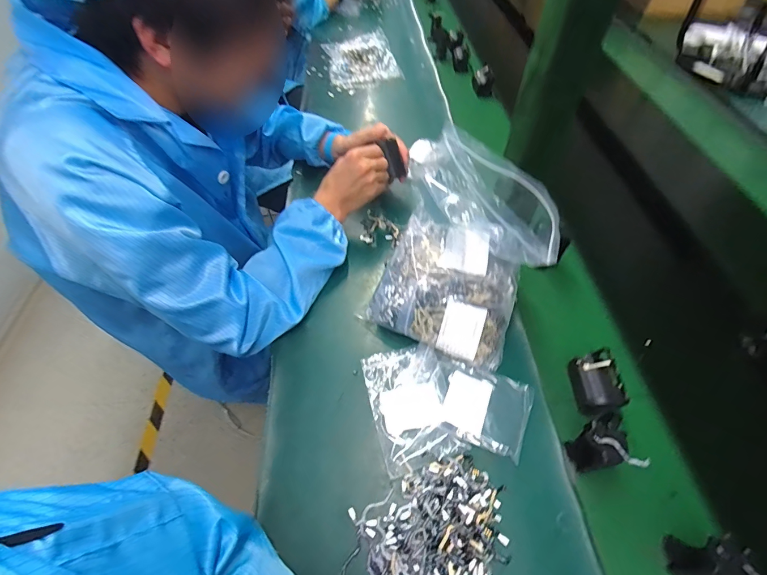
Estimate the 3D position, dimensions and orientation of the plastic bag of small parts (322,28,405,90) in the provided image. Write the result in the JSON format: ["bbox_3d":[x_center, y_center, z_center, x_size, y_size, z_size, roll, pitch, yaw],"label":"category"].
[{"bbox_3d":[-0.068,-0.652,1.071,0.191,0.044,0.296,-11,48,-7],"label":"plastic bag of small parts"}]

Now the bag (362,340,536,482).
[{"bbox_3d":[0.080,0.139,0.461,0.192,0.022,0.147,-6,48,-3],"label":"bag"}]

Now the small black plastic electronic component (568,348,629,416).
[{"bbox_3d":[0.259,0.118,0.460,0.048,0.040,0.076,-4,48,-1],"label":"small black plastic electronic component"}]

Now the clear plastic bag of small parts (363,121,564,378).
[{"bbox_3d":[0.090,-0.032,0.465,0.194,0.224,0.152,25,54,23],"label":"clear plastic bag of small parts"}]

